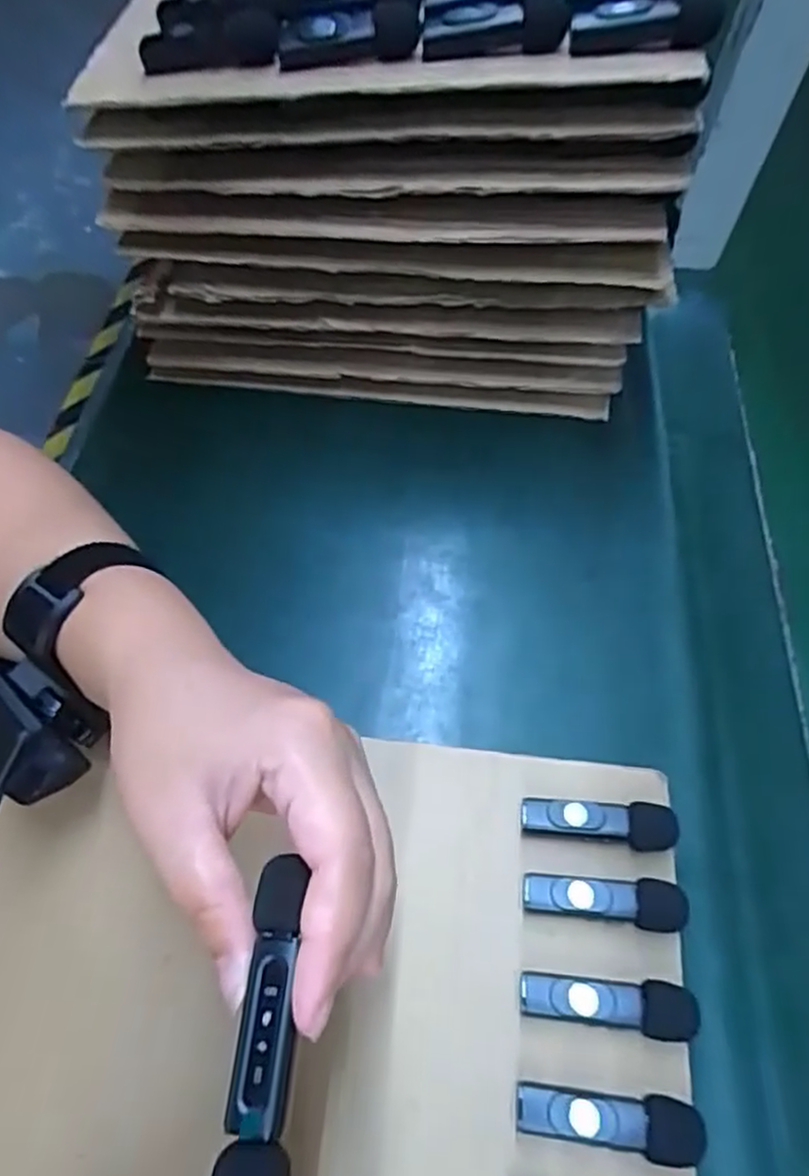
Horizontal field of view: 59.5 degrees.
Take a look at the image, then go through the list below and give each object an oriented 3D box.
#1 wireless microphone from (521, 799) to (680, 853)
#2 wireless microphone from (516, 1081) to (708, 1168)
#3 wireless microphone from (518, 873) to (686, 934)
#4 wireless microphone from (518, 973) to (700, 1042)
[{"bbox_3d":[0.083,0.102,0.305,0.063,0.018,0.018,5,59,-1],"label":"wireless microphone"},{"bbox_3d":[0.073,0.190,0.253,0.063,0.017,0.018,9,59,2],"label":"wireless microphone"},{"bbox_3d":[0.081,0.130,0.291,0.063,0.018,0.018,5,59,-1],"label":"wireless microphone"},{"bbox_3d":[0.078,0.161,0.272,0.064,0.017,0.018,6,59,0],"label":"wireless microphone"}]

